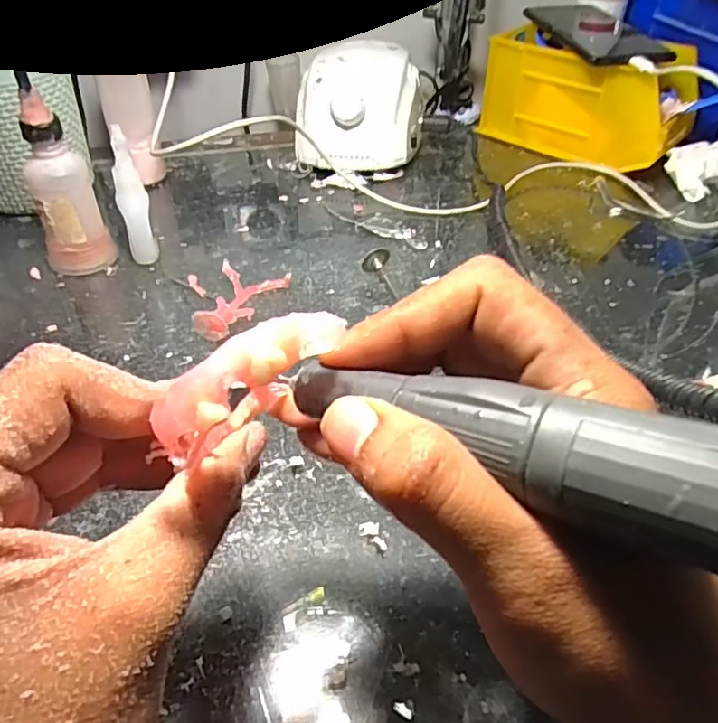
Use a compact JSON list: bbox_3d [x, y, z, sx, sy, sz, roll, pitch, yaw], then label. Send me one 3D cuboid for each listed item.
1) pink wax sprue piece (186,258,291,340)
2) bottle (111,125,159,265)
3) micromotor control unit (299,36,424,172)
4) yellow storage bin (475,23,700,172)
[{"bbox_3d":[-0.072,-0.040,0.369,0.063,0.018,0.066,-8,43,-10],"label":"pink wax sprue piece"},{"bbox_3d":[-0.147,-0.104,0.386,0.019,0.085,0.022,-15,45,-17],"label":"bottle"},{"bbox_3d":[0.003,-0.221,0.523,0.101,0.081,0.117,6,43,5],"label":"micromotor control unit"},{"bbox_3d":[0.210,-0.241,0.547,0.168,0.086,0.104,34,51,30],"label":"yellow storage bin"}]

